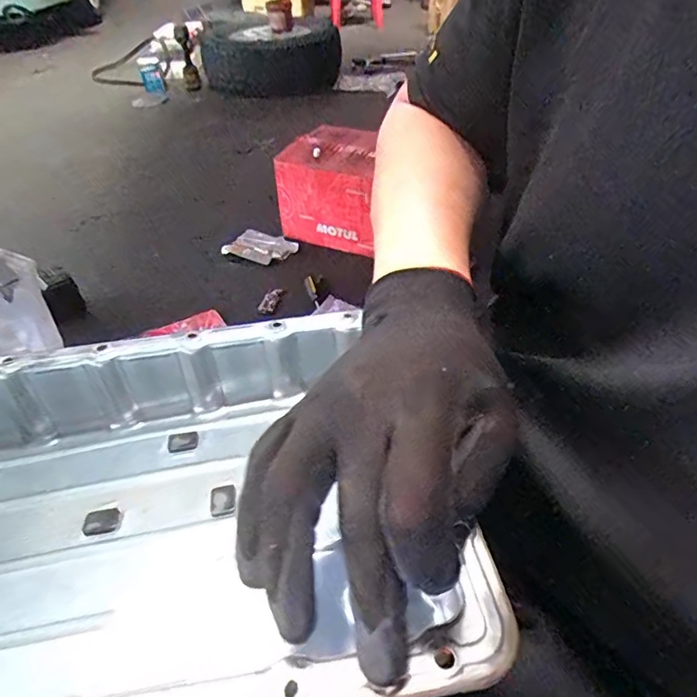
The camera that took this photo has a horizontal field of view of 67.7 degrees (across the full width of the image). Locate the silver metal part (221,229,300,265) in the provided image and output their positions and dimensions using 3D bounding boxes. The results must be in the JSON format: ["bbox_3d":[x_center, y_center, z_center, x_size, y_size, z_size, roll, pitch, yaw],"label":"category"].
[{"bbox_3d":[-0.240,-0.273,1.391,0.202,0.034,0.098,9,43,11],"label":"silver metal part"}]

